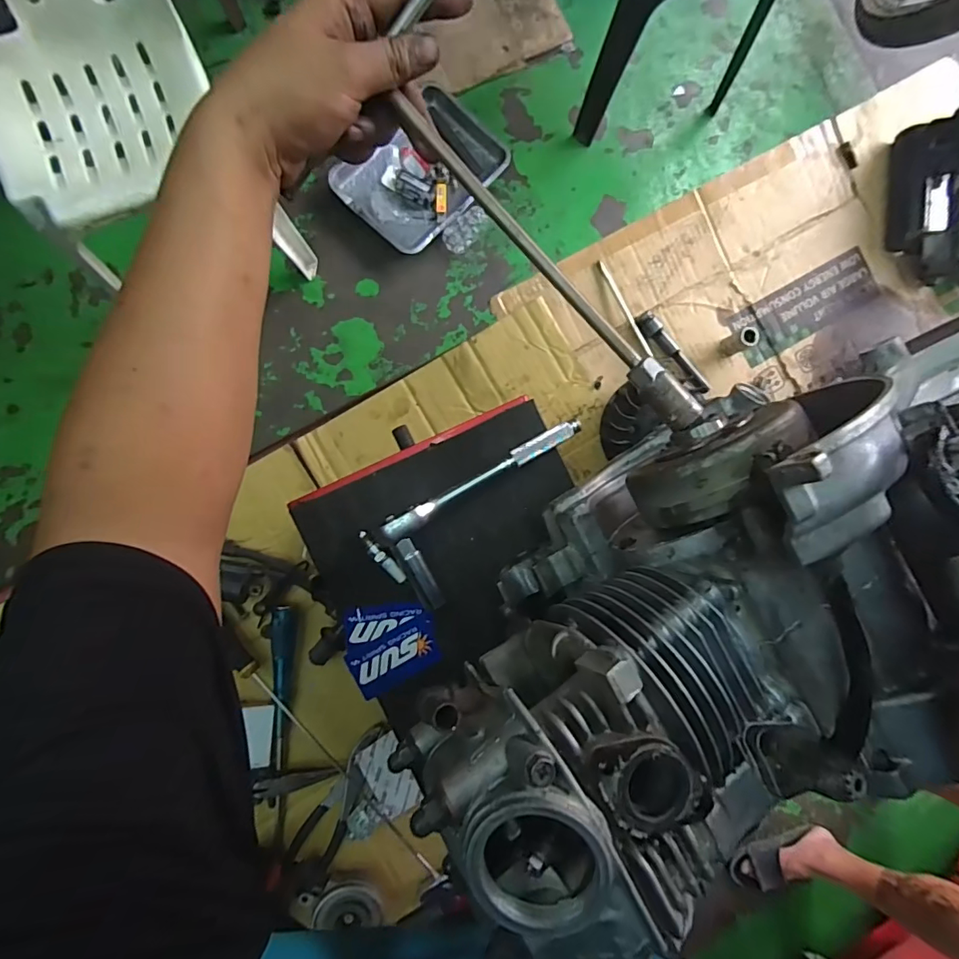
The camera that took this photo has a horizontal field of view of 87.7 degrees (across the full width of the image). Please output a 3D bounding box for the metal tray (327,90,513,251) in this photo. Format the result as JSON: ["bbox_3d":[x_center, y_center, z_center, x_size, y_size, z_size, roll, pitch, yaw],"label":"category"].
[{"bbox_3d":[-0.134,-0.760,1.237,0.397,0.052,0.266,-44,92,-5],"label":"metal tray"}]

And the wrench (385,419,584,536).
[{"bbox_3d":[0.005,-0.004,0.408,0.183,0.028,0.018,-30,90,-5],"label":"wrench"}]

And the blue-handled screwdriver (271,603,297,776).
[{"bbox_3d":[-0.222,0.228,0.549,0.022,0.019,0.176,6,88,-4],"label":"blue-handled screwdriver"}]

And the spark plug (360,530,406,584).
[{"bbox_3d":[-0.079,0.063,0.404,0.010,0.008,0.053,-41,91,-5],"label":"spark plug"}]

